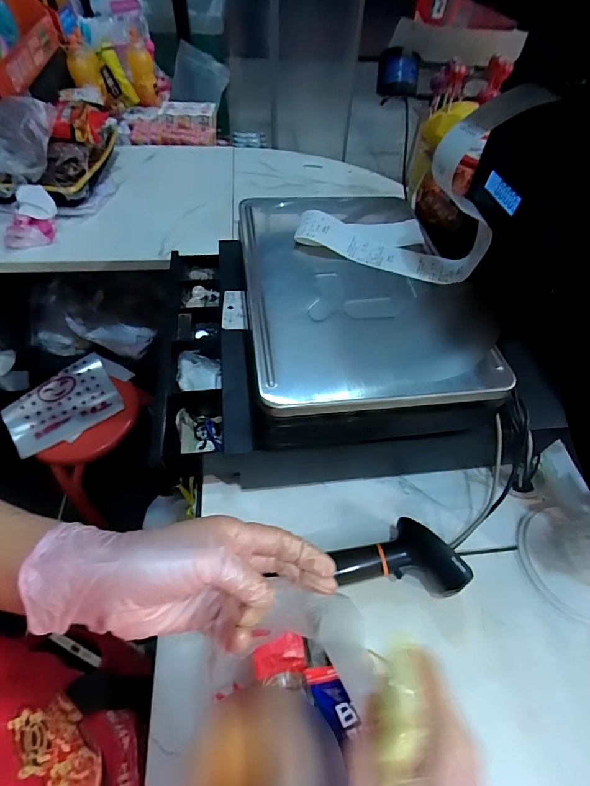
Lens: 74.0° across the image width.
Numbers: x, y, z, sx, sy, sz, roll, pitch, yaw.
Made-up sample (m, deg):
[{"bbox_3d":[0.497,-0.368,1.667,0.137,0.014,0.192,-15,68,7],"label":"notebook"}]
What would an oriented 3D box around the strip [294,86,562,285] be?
[{"bbox_3d":[0.126,-0.242,0.456,0.220,0.170,0.103,23,55,14],"label":"strip"}]

